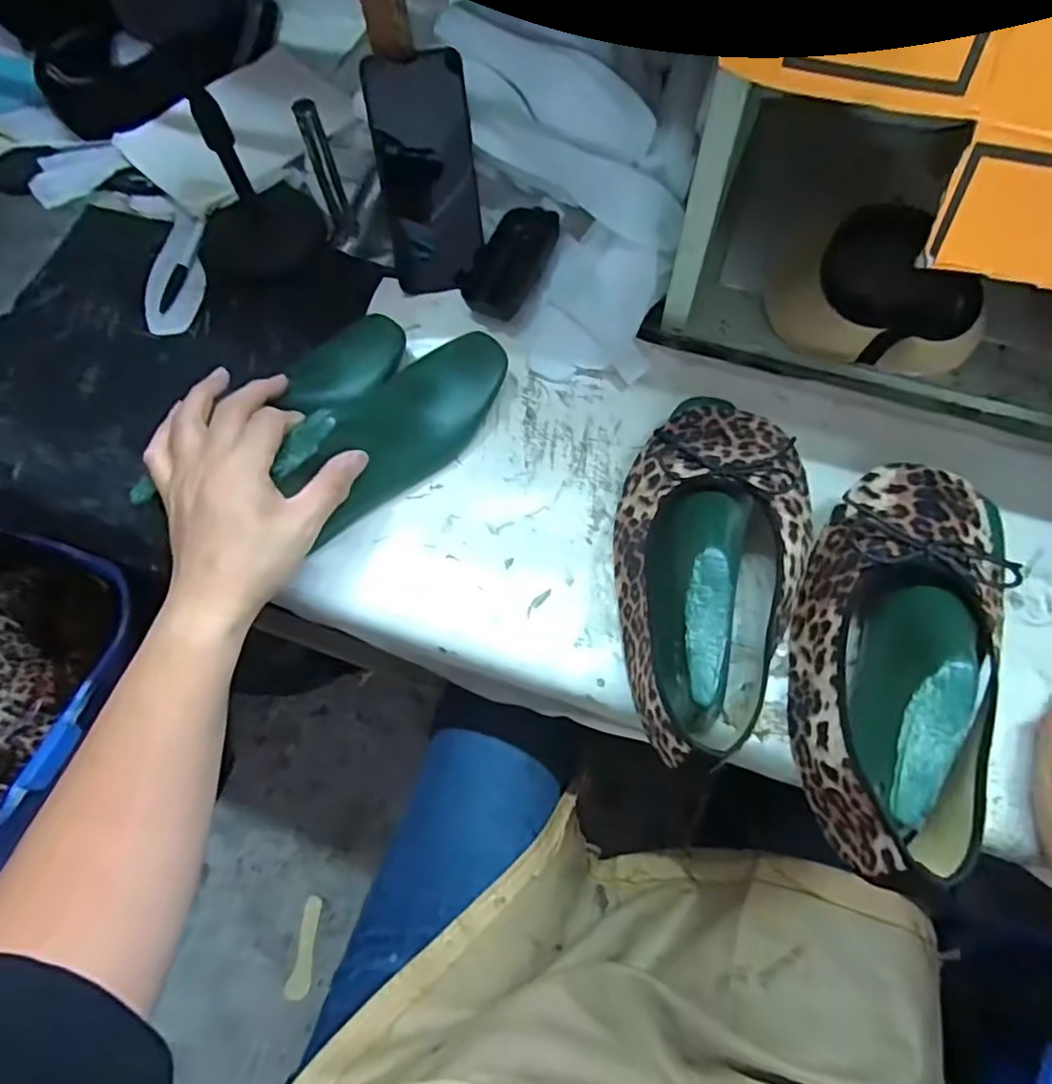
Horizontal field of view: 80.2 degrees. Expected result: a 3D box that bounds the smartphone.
[{"bbox_3d":[-0.079,-0.296,0.514,0.076,0.166,0.008,-11,36,-7],"label":"smartphone"}]

